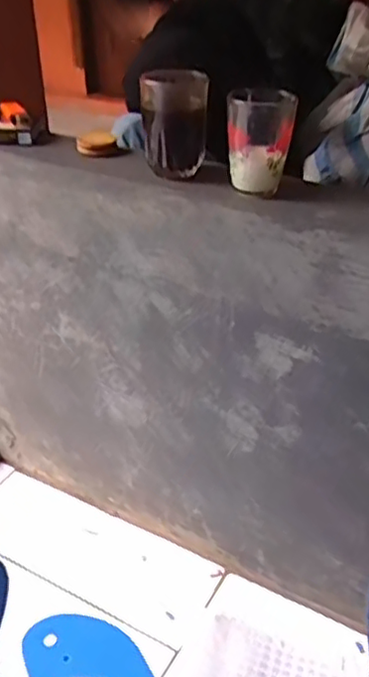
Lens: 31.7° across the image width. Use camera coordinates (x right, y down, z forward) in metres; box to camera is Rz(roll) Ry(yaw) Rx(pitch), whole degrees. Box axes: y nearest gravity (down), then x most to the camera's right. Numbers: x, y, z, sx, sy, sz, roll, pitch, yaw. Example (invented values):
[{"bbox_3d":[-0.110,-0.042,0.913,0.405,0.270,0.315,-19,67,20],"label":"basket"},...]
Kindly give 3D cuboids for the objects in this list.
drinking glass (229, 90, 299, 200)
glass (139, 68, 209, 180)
[{"bbox_3d":[0.078,-0.205,0.669,0.064,0.091,0.076,3,34,5],"label":"drinking glass"},{"bbox_3d":[-0.011,-0.232,0.698,0.069,0.099,0.068,-2,34,-3],"label":"glass"}]

